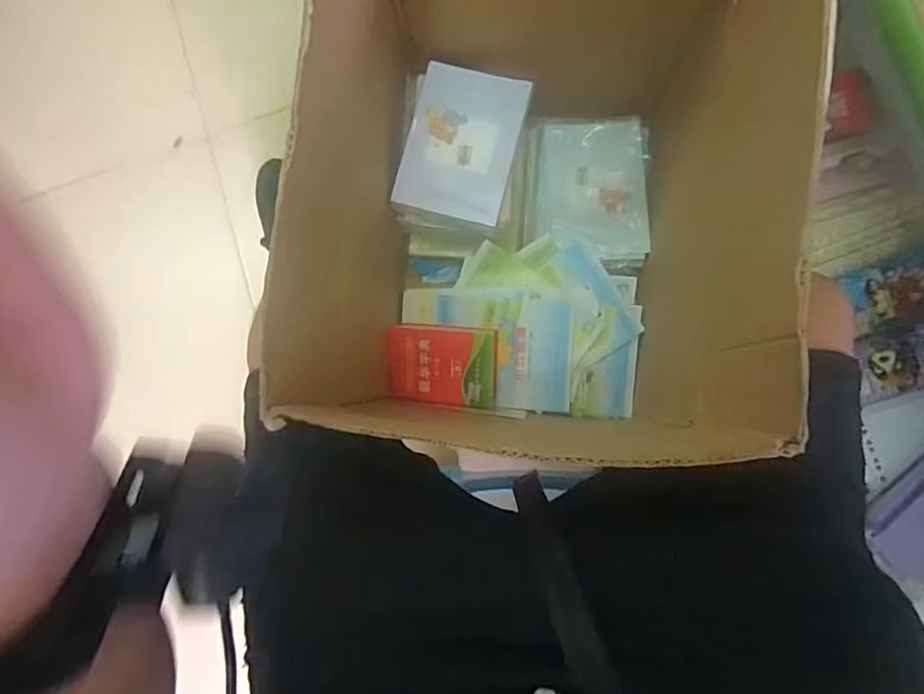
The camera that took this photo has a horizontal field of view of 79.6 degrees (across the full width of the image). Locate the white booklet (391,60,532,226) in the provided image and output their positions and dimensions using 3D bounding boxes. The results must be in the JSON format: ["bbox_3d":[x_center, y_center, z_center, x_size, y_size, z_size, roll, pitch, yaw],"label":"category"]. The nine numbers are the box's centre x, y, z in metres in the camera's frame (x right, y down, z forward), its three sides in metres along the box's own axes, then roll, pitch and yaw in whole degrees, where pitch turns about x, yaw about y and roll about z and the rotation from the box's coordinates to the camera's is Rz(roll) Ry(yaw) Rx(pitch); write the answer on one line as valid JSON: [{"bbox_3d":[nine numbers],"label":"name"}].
[{"bbox_3d":[0.001,-0.239,0.645,0.123,0.008,0.178,14,82,1],"label":"white booklet"}]

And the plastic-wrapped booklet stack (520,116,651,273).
[{"bbox_3d":[0.163,-0.204,0.731,0.161,0.053,0.191,4,84,5],"label":"plastic-wrapped booklet stack"}]

